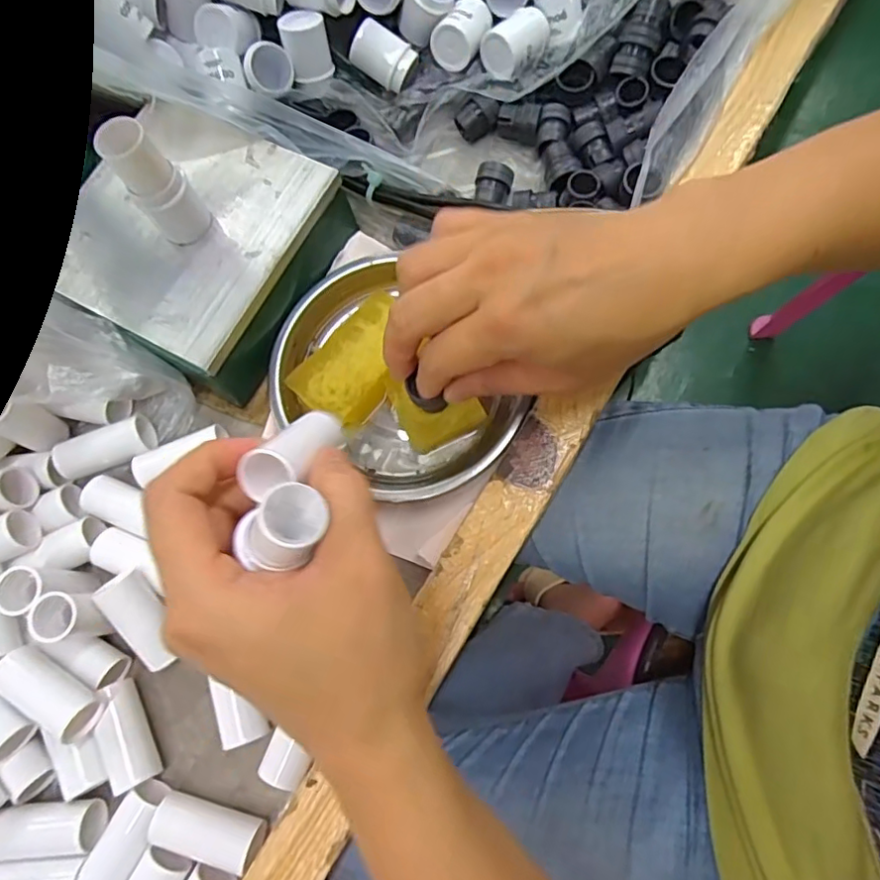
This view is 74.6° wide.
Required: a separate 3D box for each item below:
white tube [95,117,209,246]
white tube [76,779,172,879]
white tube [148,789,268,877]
[{"bbox_3d":[-0.129,-0.116,0.265,0.024,0.060,0.026,-1,74,5],"label":"white tube"},{"bbox_3d":[-0.139,0.177,0.257,0.023,0.020,0.048,29,79,12],"label":"white tube"},{"bbox_3d":[-0.101,0.172,0.256,0.048,0.023,0.018,12,76,9],"label":"white tube"}]

